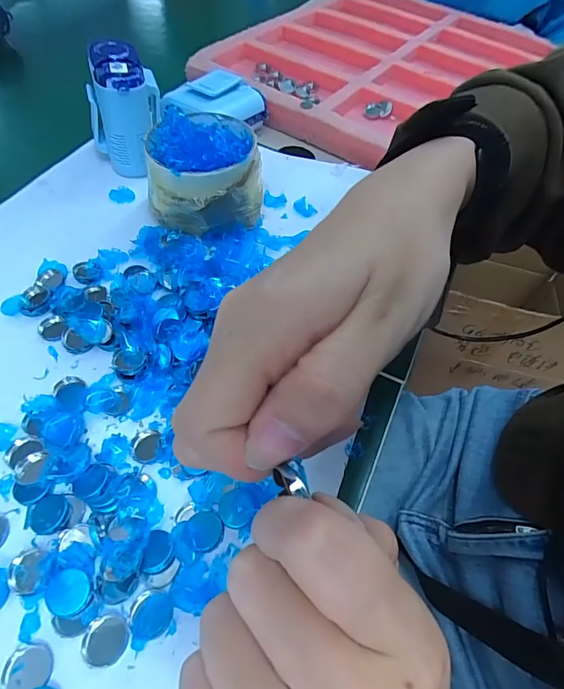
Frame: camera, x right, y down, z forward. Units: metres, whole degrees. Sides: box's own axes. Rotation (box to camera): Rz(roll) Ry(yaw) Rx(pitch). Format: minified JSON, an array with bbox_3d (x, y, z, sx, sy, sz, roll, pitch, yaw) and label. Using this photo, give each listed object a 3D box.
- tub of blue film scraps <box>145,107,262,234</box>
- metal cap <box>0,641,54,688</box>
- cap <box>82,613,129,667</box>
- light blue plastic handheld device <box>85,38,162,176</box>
[{"bbox_3d":[-0.058,-0.131,0.329,0.080,0.065,0.082,-2,54,-6],"label":"tub of blue film scraps"},{"bbox_3d":[-0.104,0.131,0.174,0.018,0.004,0.017,2,54,-3],"label":"metal cap"},{"bbox_3d":[-0.074,0.123,0.179,0.018,0.004,0.017,2,54,-3],"label":"cap"},{"bbox_3d":[-0.127,-0.191,0.356,0.060,0.083,0.055,36,58,20],"label":"light blue plastic handheld device"}]

